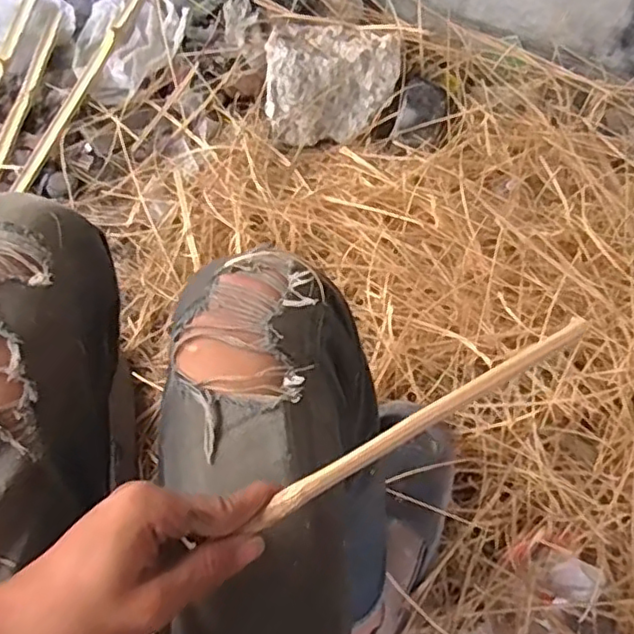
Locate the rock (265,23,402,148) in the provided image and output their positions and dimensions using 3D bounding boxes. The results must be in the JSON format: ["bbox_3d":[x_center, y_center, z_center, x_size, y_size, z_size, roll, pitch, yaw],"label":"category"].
[{"bbox_3d":[0.021,-0.392,1.030,0.211,0.084,0.209,13,66,4],"label":"rock"}]

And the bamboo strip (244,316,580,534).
[{"bbox_3d":[0.057,0.059,0.352,0.218,0.007,0.012,-30,70,-4],"label":"bamboo strip"}]

